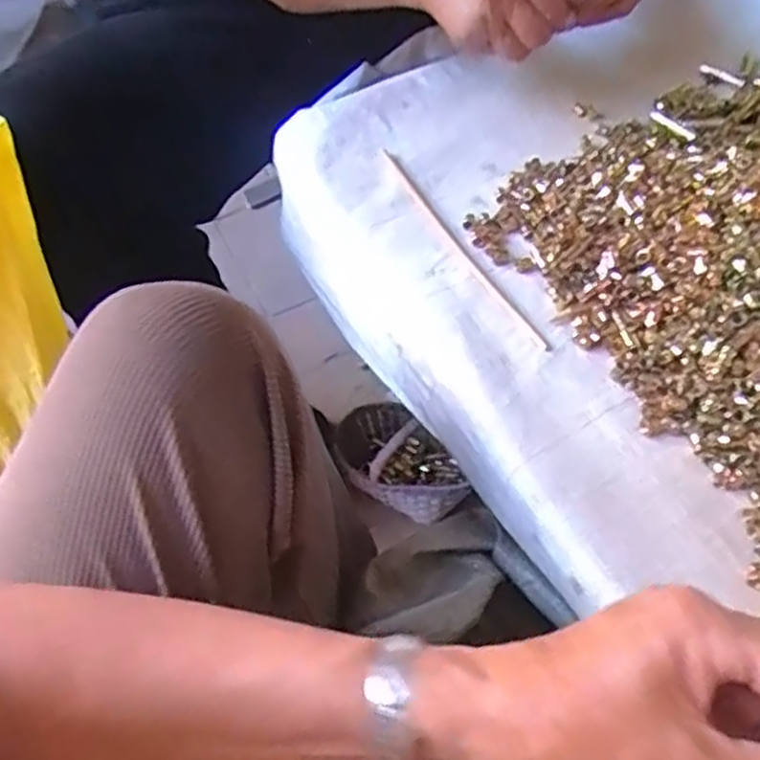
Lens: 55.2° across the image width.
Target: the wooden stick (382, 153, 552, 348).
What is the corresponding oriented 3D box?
[{"bbox_3d":[0.056,-0.099,0.516,0.008,0.006,0.222,-25,56,-12],"label":"wooden stick"}]

